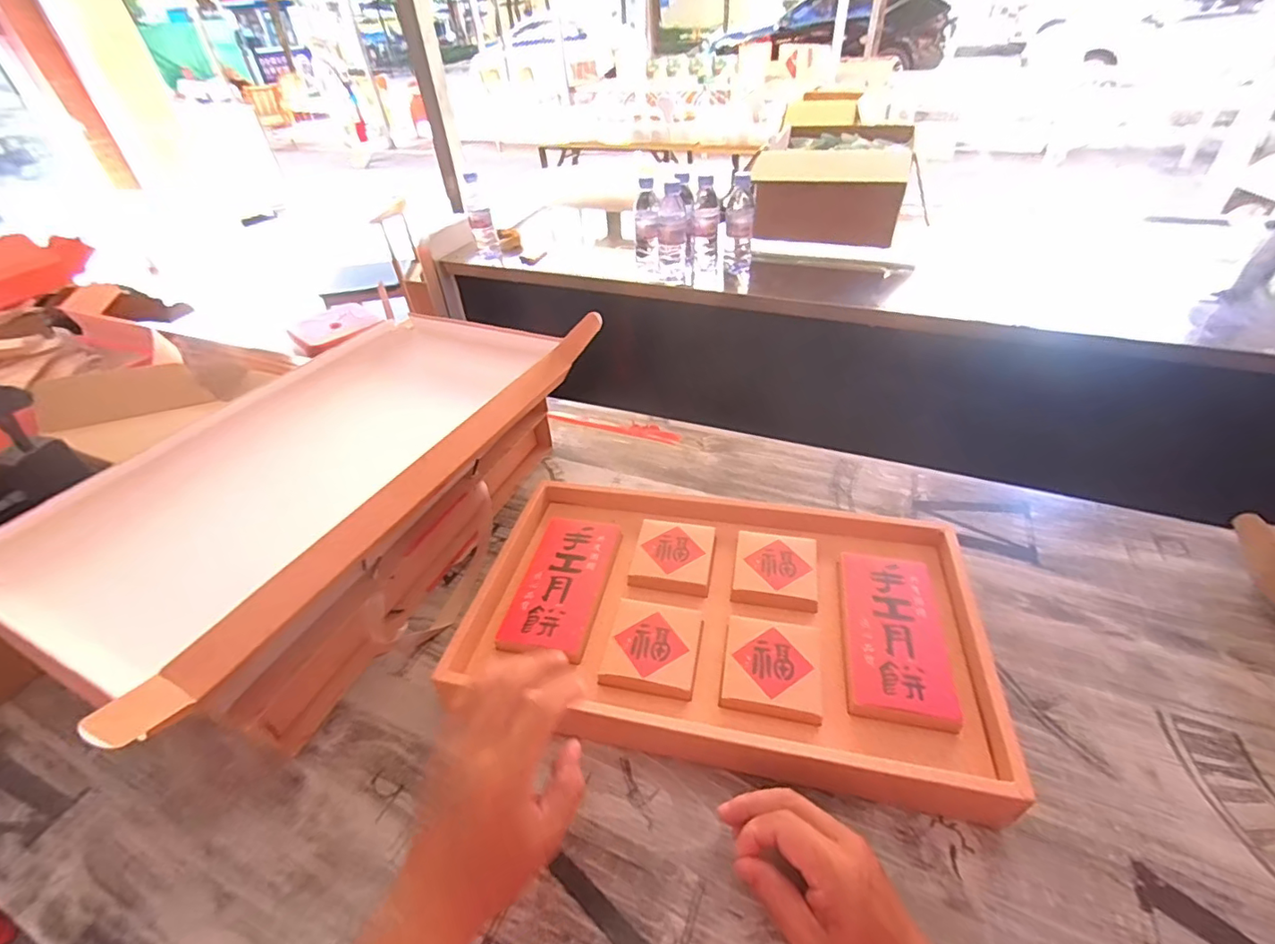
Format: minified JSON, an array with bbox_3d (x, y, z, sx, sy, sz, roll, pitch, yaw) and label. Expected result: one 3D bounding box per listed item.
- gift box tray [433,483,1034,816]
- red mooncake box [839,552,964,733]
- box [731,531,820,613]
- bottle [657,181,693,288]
[{"bbox_3d":[0.082,0.138,0.550,0.477,0.050,0.300,7,42,14],"label":"gift box tray"},{"bbox_3d":[0.238,0.146,0.502,0.085,0.022,0.178,6,42,12],"label":"red mooncake box"},{"bbox_3d":[0.147,0.103,0.569,0.083,0.023,0.087,6,42,13],"label":"box"},{"bbox_3d":[0.076,-0.469,1.071,0.064,0.187,0.062,-1,41,5],"label":"bottle"}]

